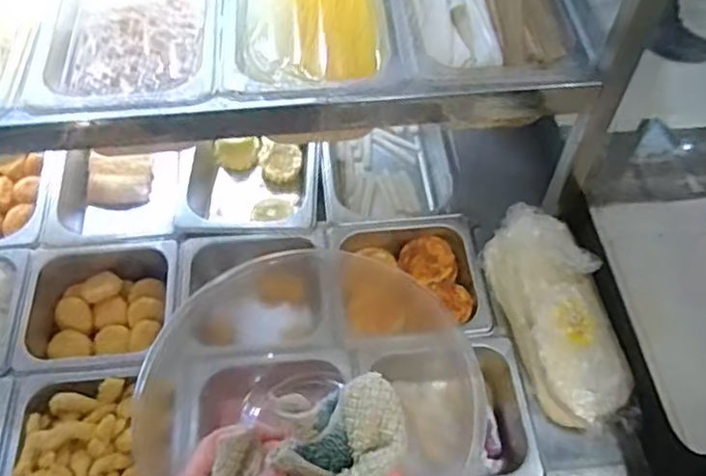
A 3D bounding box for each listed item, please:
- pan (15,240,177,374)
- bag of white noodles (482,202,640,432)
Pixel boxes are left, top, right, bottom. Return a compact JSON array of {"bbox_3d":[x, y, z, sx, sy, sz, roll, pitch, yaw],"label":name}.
[{"bbox_3d":[-0.288,0.089,0.778,0.169,0.077,0.163,-5,57,-4],"label":"pan"},{"bbox_3d":[0.217,0.079,0.706,0.096,0.075,0.252,-10,58,-7],"label":"bag of white noodles"}]

